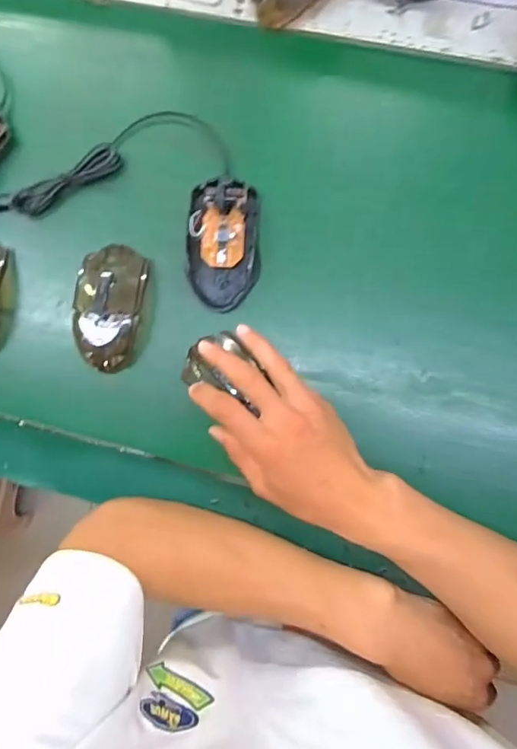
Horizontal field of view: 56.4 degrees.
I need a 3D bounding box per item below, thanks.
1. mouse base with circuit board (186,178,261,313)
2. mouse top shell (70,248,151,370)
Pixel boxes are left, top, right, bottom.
[{"bbox_3d":[-0.030,-0.113,0.416,0.061,0.021,0.110,-2,88,7],"label":"mouse base with circuit board"},{"bbox_3d":[-0.129,-0.059,0.420,0.059,0.027,0.108,3,89,7],"label":"mouse top shell"}]

